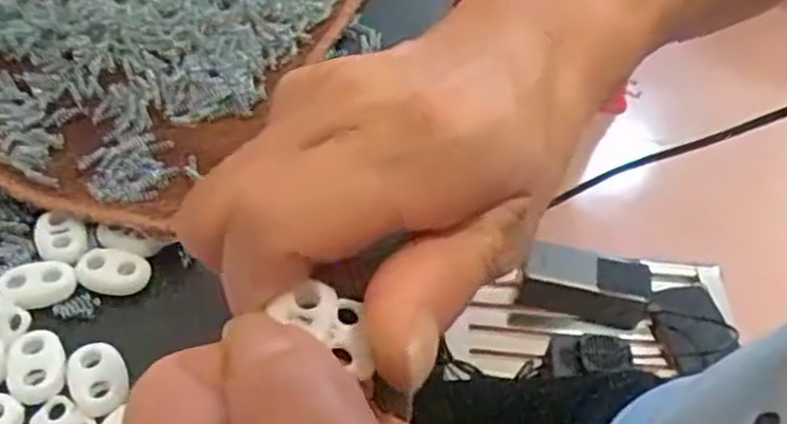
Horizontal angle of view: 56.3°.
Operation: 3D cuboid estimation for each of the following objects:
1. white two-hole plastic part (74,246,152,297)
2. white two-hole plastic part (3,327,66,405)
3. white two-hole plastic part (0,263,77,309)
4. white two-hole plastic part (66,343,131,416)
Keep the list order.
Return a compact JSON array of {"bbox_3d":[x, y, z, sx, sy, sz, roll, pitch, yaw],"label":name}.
[{"bbox_3d":[-0.089,0.017,0.232,0.023,0.004,0.015,10,47,3],"label":"white two-hole plastic part"},{"bbox_3d":[-0.101,0.042,0.206,0.016,0.004,0.022,-17,51,-21],"label":"white two-hole plastic part"},{"bbox_3d":[-0.110,0.023,0.226,0.023,0.004,0.015,-4,47,-10],"label":"white two-hole plastic part"},{"bbox_3d":[-0.083,0.046,0.205,0.015,0.004,0.022,-16,50,-20],"label":"white two-hole plastic part"}]

